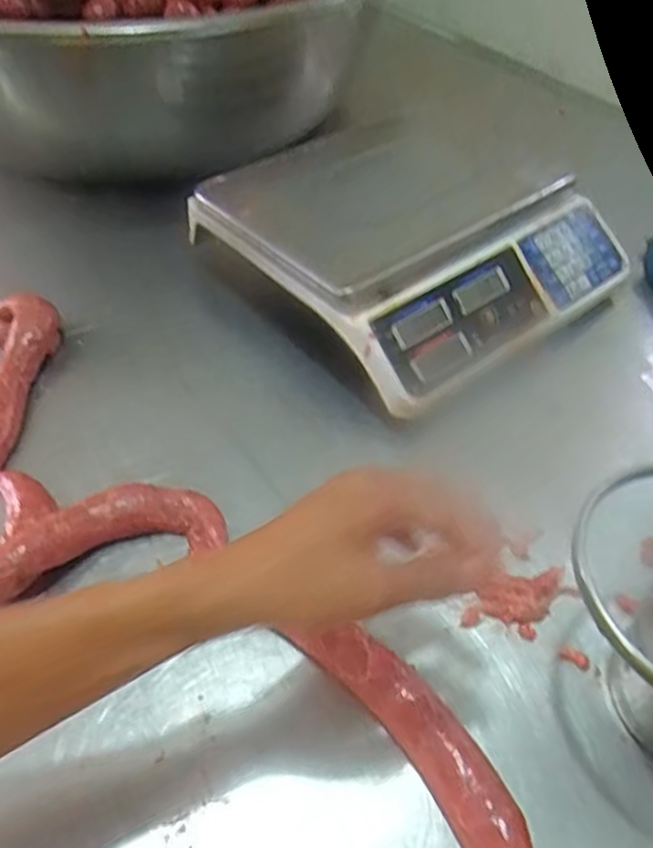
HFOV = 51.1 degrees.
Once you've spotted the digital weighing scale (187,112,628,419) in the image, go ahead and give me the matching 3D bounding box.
[{"bbox_3d":[0.082,-0.192,0.660,0.319,0.080,0.311,-32,59,-27],"label":"digital weighing scale"}]

